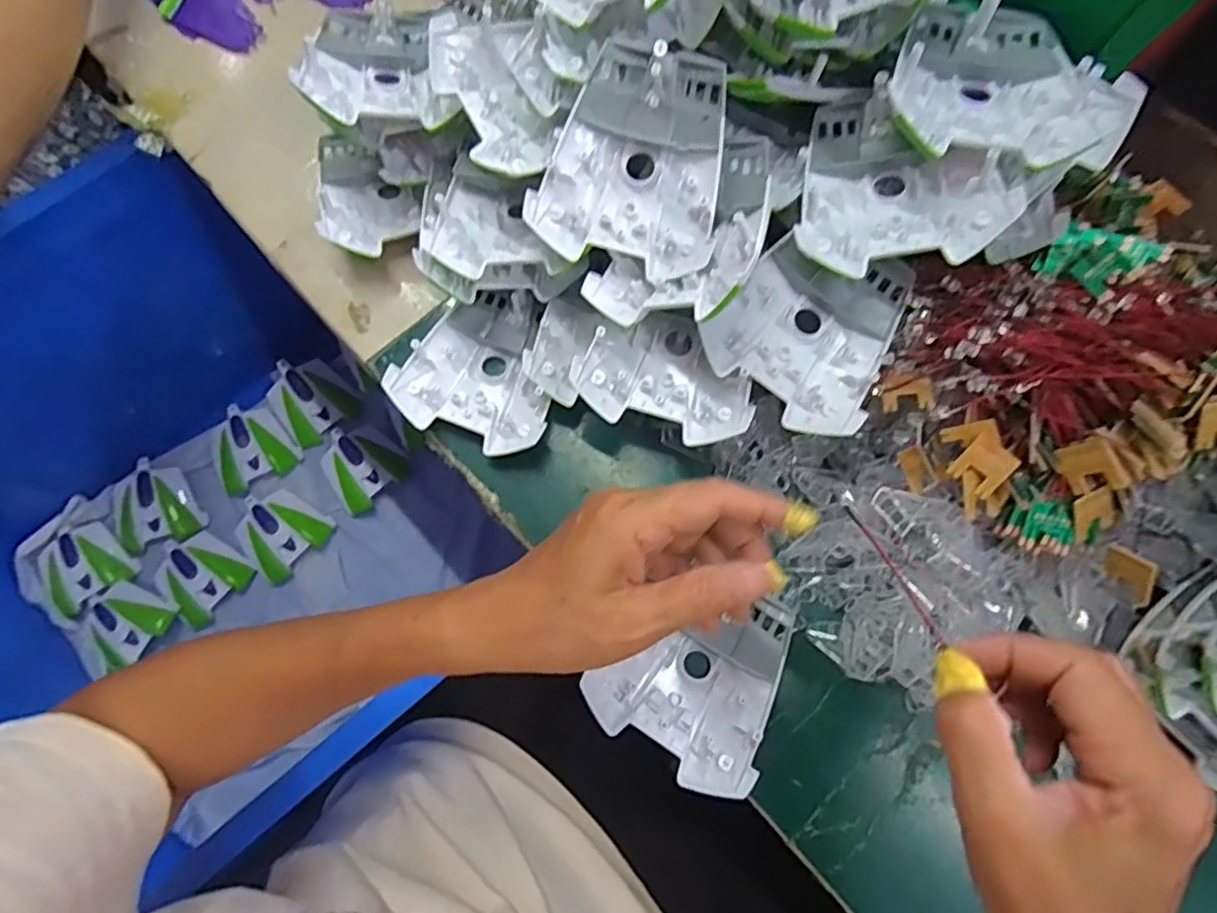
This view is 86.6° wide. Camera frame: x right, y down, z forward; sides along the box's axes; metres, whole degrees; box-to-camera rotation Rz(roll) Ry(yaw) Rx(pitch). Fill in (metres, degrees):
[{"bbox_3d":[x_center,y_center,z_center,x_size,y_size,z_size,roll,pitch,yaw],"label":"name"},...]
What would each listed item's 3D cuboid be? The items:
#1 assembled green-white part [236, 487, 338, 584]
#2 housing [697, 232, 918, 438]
[{"bbox_3d":[-0.391,0.087,0.760,0.095,0.022,0.092,37,79,9],"label":"assembled green-white part"},{"bbox_3d":[0.107,-0.071,0.356,0.092,0.020,0.103,24,77,6],"label":"housing"}]

